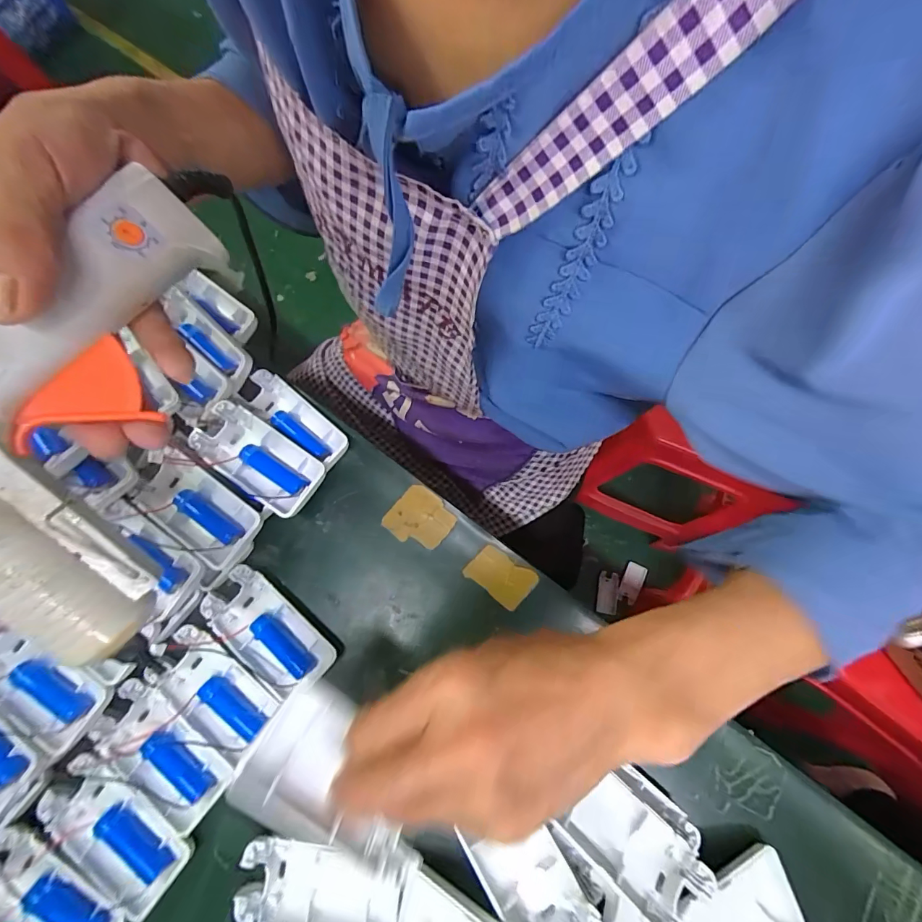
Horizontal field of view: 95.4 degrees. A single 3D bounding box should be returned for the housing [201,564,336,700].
[{"bbox_3d":[-0.133,0.117,0.288,0.090,0.015,0.044,43,81,9],"label":"housing"}]

